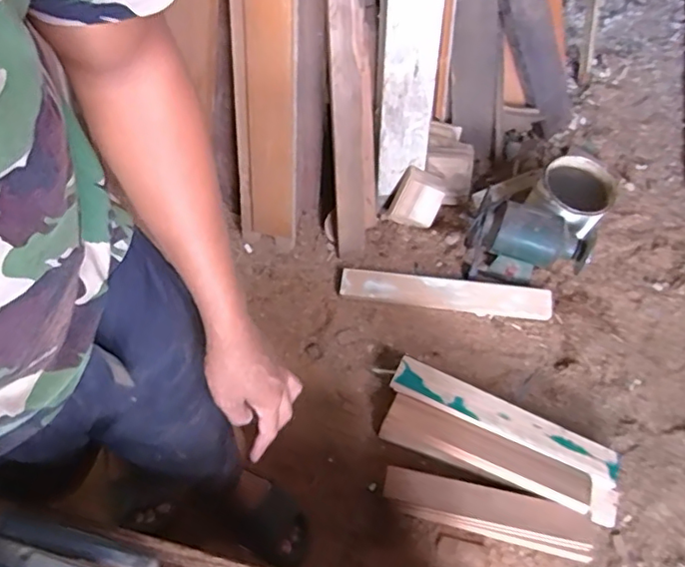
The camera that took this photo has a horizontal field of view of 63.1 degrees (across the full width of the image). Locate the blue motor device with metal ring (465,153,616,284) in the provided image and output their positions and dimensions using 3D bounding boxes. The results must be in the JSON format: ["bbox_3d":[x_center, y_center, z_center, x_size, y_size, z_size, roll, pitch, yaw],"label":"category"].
[{"bbox_3d":[0.492,-0.174,1.419,0.295,0.208,0.337,16,64,6],"label":"blue motor device with metal ring"}]

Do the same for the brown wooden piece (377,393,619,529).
[{"bbox_3d":[0.332,0.384,1.201,0.501,0.080,0.090,22,64,9],"label":"brown wooden piece"}]

